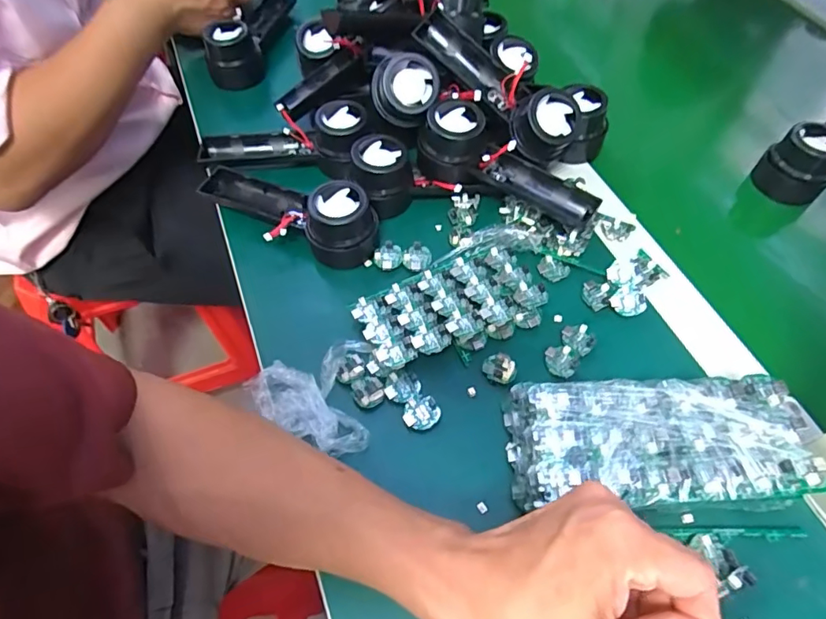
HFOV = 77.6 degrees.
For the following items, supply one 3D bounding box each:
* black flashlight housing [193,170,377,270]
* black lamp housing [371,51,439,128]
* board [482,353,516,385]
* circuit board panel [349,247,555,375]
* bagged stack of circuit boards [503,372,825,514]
[{"bbox_3d":[-0.110,-0.085,0.435,0.162,0.047,0.056,18,59,11],"label":"black flashlight housing"},{"bbox_3d":[-0.006,-0.189,0.438,0.052,0.034,0.053,-3,96,-10],"label":"black lamp housing"},{"bbox_3d":[0.063,0.043,0.373,0.023,0.005,0.021,0,58,0],"label":"board"},{"bbox_3d":[0.028,-0.004,0.390,0.139,0.024,0.072,-19,60,-12],"label":"circuit board panel"},{"bbox_3d":[0.147,0.085,0.322,0.170,0.048,0.086,-2,58,-1],"label":"bagged stack of circuit boards"}]

